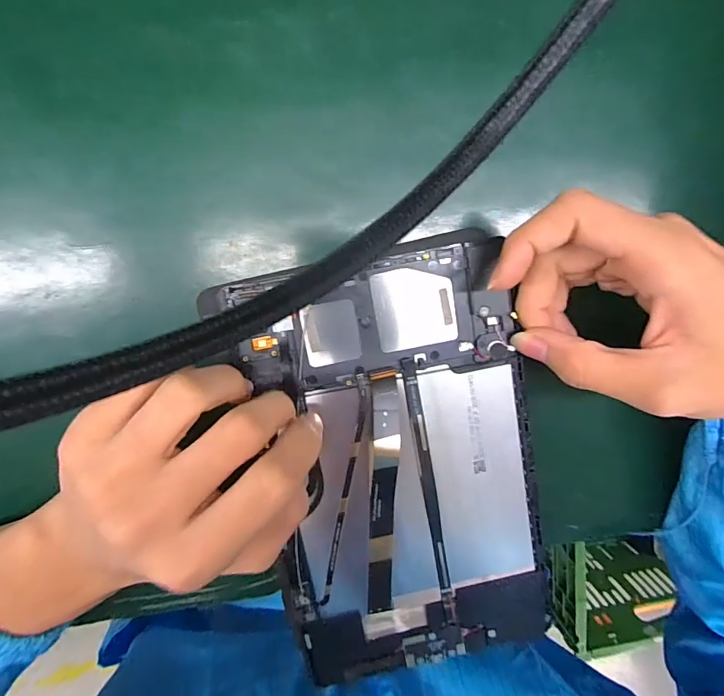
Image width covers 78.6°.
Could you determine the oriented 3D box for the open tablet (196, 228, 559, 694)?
[{"bbox_3d":[0.022,0.071,0.246,0.150,0.015,0.239,-13,98,-1],"label":"open tablet"}]

